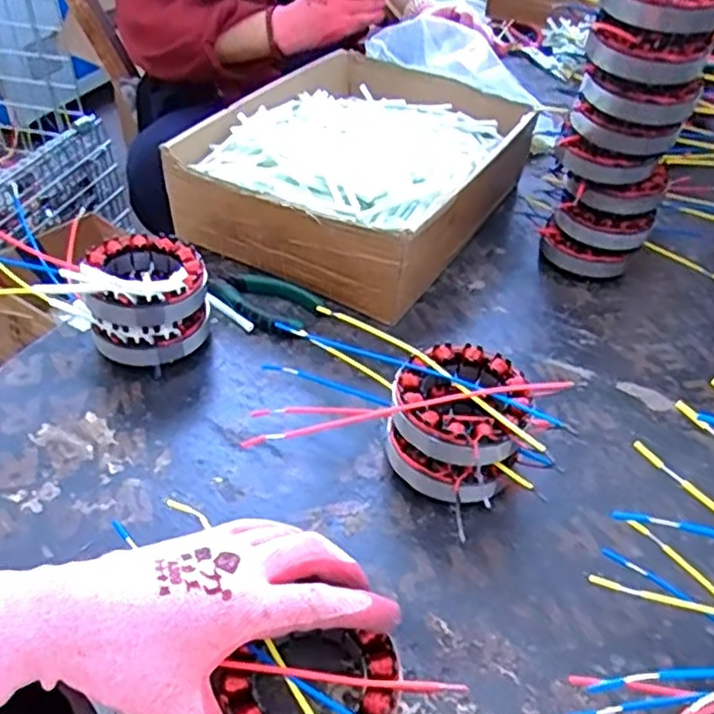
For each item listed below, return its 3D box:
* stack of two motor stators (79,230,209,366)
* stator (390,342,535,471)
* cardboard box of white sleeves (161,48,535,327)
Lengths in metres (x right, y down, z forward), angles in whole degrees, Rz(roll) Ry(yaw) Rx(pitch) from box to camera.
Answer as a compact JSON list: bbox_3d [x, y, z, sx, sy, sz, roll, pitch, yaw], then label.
[{"bbox_3d":[-0.157,-0.042,0.515,0.086,0.081,0.080,-18,46,-23],"label":"stack of two motor stators"},{"bbox_3d":[0.068,0.027,0.433,0.084,0.027,0.088,1,42,-1],"label":"stator"},{"bbox_3d":[0.011,-0.183,0.669,0.239,0.099,0.329,23,45,20],"label":"cardboard box of white sleeves"}]

